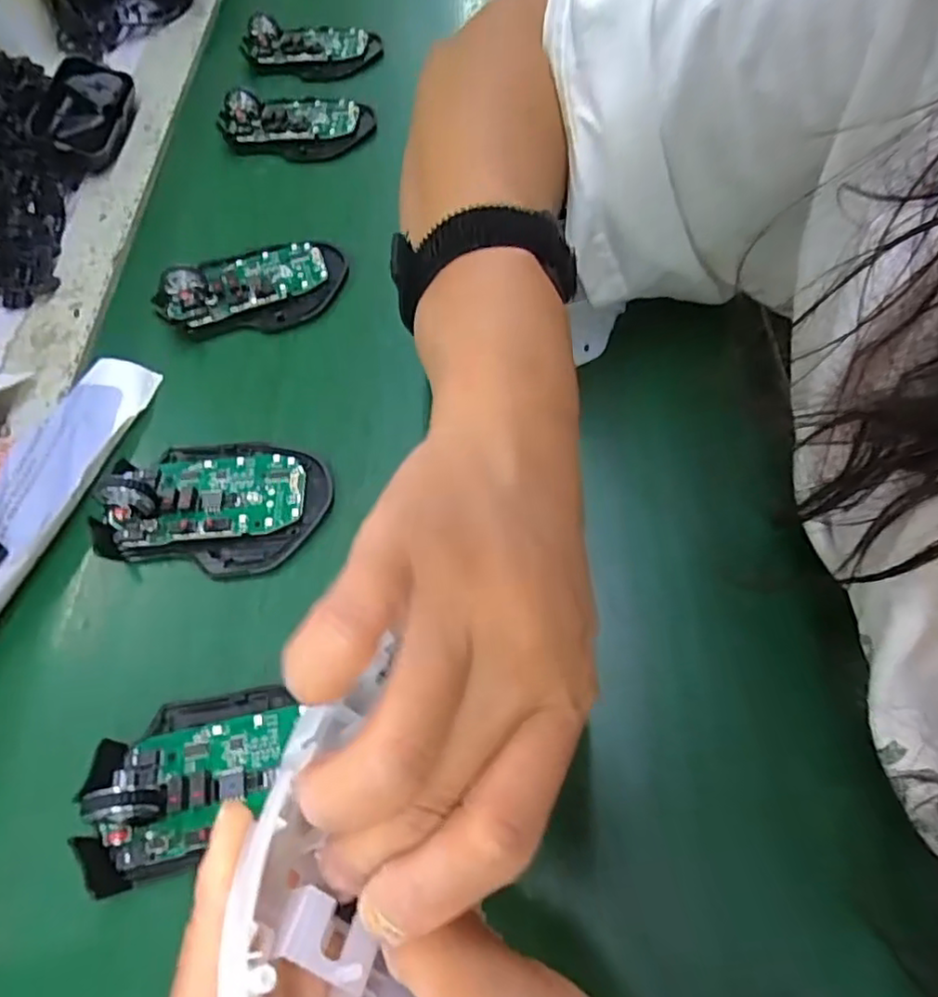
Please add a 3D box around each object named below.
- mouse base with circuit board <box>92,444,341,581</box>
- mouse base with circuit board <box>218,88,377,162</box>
[{"bbox_3d":[-0.130,0.000,0.312,0.117,0.023,0.072,-3,66,6],"label":"mouse base with circuit board"},{"bbox_3d":[-0.131,-0.286,0.469,0.114,0.026,0.068,0,66,7],"label":"mouse base with circuit board"}]

